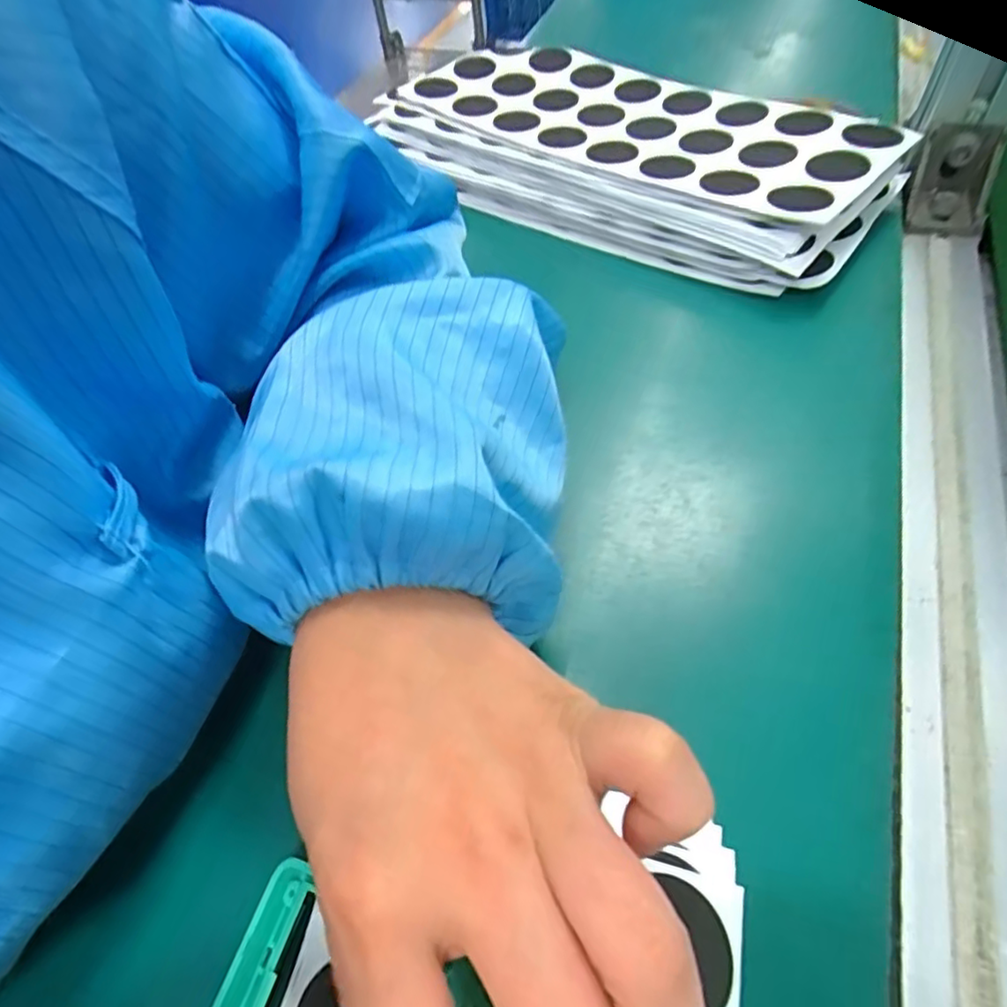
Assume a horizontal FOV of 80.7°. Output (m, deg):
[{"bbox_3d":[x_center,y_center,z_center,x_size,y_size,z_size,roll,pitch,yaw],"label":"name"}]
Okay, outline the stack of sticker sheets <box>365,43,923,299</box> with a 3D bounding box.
[{"bbox_3d":[0.067,-0.213,0.361,0.299,0.044,0.138,31,65,24],"label":"stack of sticker sheets"}]

